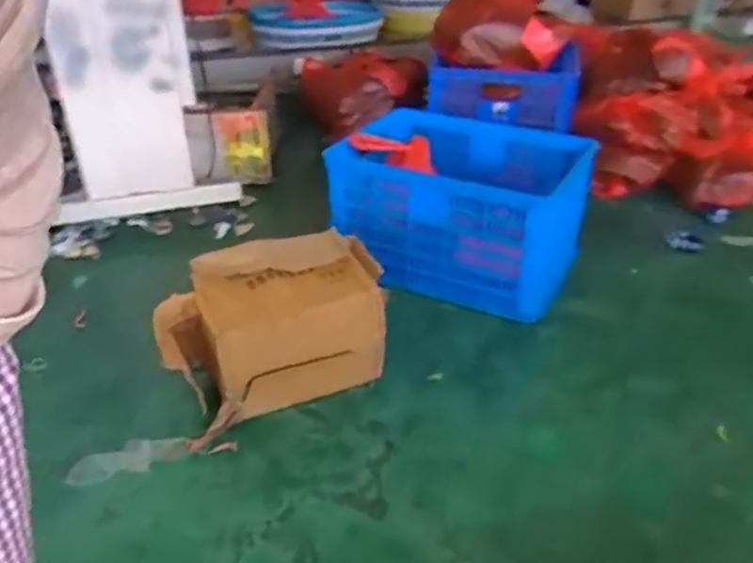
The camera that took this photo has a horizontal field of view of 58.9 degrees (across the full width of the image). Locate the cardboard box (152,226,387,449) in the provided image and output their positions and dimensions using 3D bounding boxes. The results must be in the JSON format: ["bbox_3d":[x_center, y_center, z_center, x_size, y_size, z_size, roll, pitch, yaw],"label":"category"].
[{"bbox_3d":[-0.206,0.079,1.337,0.447,0.260,0.208,-15,35,-21],"label":"cardboard box"}]

